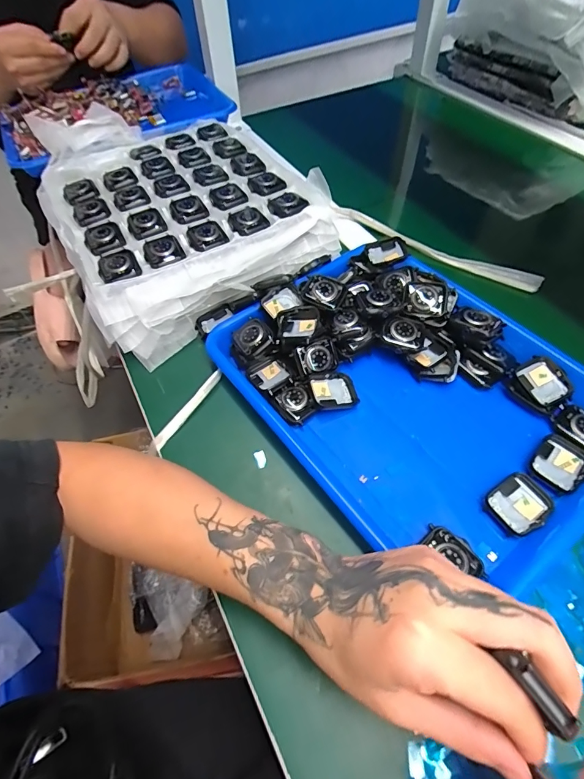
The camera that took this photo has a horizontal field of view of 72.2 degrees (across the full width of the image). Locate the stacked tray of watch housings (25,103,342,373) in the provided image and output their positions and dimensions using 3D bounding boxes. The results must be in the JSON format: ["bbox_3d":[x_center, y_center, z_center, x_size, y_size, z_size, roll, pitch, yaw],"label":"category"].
[{"bbox_3d":[-0.135,-0.245,0.512,0.319,0.085,0.381,-28,58,-15],"label":"stacked tray of watch housings"}]

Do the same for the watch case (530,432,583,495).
[{"bbox_3d":[0.216,0.060,0.322,0.036,0.008,0.047,38,65,25],"label":"watch case"}]

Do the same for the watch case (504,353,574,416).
[{"bbox_3d":[0.227,-0.003,0.363,0.043,0.012,0.047,-35,66,-2],"label":"watch case"}]

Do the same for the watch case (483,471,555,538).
[{"bbox_3d":[0.174,0.087,0.306,0.046,0.006,0.037,-28,58,-15],"label":"watch case"}]

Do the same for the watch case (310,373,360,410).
[{"bbox_3d":[0.039,0.003,0.373,0.041,0.014,0.036,-15,56,-7],"label":"watch case"}]

